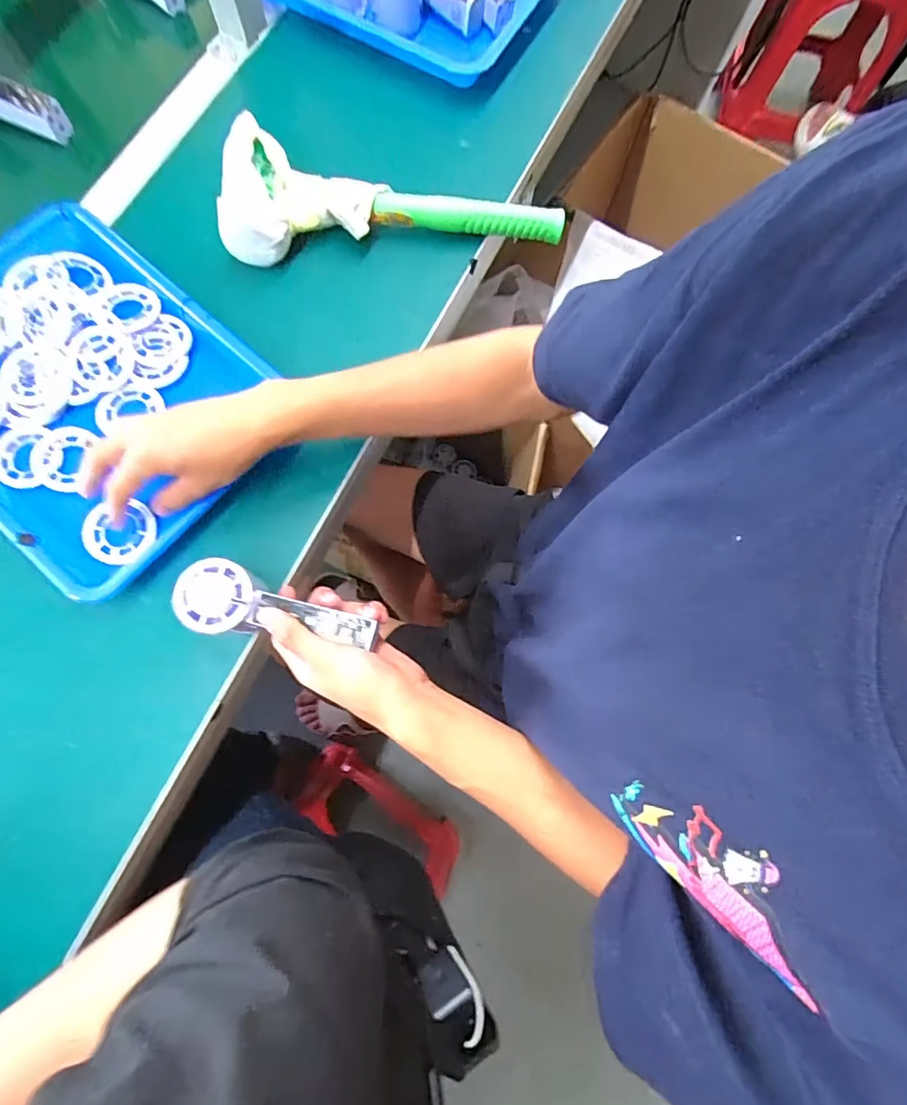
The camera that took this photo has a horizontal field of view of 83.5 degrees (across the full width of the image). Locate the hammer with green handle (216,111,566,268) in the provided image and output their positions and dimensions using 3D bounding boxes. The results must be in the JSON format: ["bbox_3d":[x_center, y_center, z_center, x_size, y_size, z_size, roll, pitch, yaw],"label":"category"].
[{"bbox_3d":[-0.054,-0.343,0.497,0.332,0.061,0.099,0,76,-1],"label":"hammer with green handle"}]

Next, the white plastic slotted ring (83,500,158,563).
[{"bbox_3d":[-0.285,-0.017,0.436,0.062,0.007,0.051,-12,76,-4],"label":"white plastic slotted ring"}]

